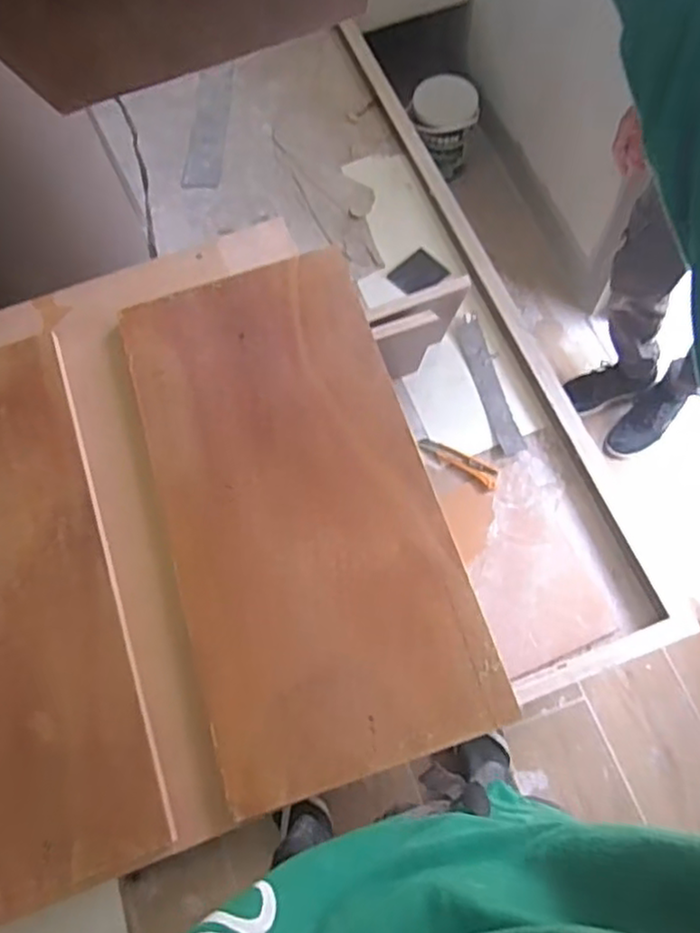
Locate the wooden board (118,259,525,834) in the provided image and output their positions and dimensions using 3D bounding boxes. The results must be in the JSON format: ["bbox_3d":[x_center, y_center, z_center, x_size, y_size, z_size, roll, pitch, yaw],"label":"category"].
[{"bbox_3d":[-0.054,0.028,0.667,0.262,0.022,0.513,-17,70,-5],"label":"wooden board"}]

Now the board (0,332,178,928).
[{"bbox_3d":[-0.347,0.124,0.638,0.252,0.016,0.525,-20,70,-6],"label":"board"}]

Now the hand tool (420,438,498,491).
[{"bbox_3d":[0.203,-0.011,1.255,0.156,0.012,0.036,32,73,15],"label":"hand tool"}]

